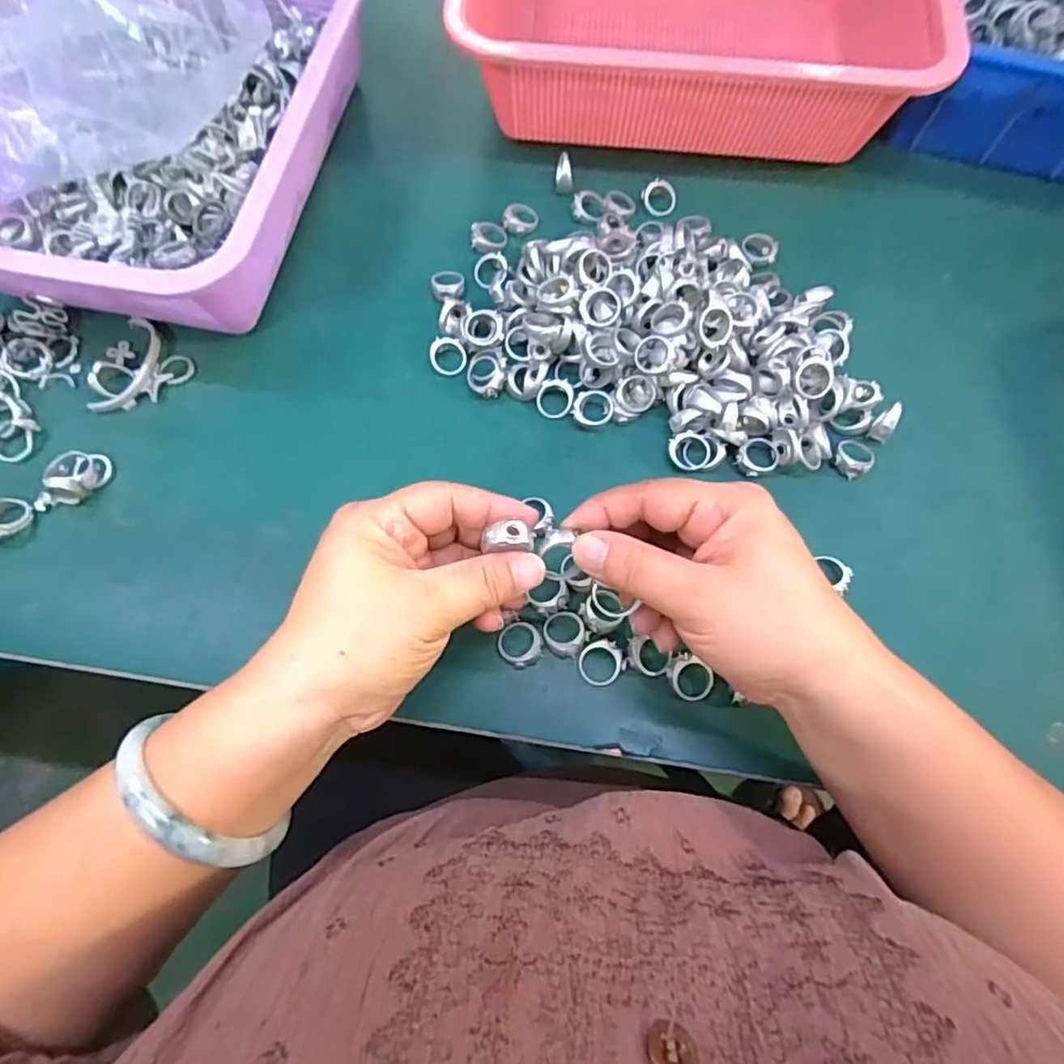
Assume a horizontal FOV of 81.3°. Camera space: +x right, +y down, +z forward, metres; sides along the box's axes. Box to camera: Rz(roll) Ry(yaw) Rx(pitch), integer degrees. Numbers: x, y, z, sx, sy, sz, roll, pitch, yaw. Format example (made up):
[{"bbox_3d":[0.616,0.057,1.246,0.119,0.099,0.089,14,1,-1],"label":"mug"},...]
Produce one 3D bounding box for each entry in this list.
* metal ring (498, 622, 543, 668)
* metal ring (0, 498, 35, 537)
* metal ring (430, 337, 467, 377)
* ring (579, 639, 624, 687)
[{"bbox_3d":[-0.006,0.056,0.312,0.021,0.009,0.022,0,71,-1],"label":"metal ring"},{"bbox_3d":[-0.282,-0.009,0.329,0.020,0.019,0.023,33,74,10],"label":"metal ring"},{"bbox_3d":[-0.050,-0.105,0.370,0.022,0.004,0.023,0,91,-3],"label":"metal ring"},{"bbox_3d":[0.035,0.066,0.311,0.022,0.004,0.022,-1,85,11],"label":"ring"}]

